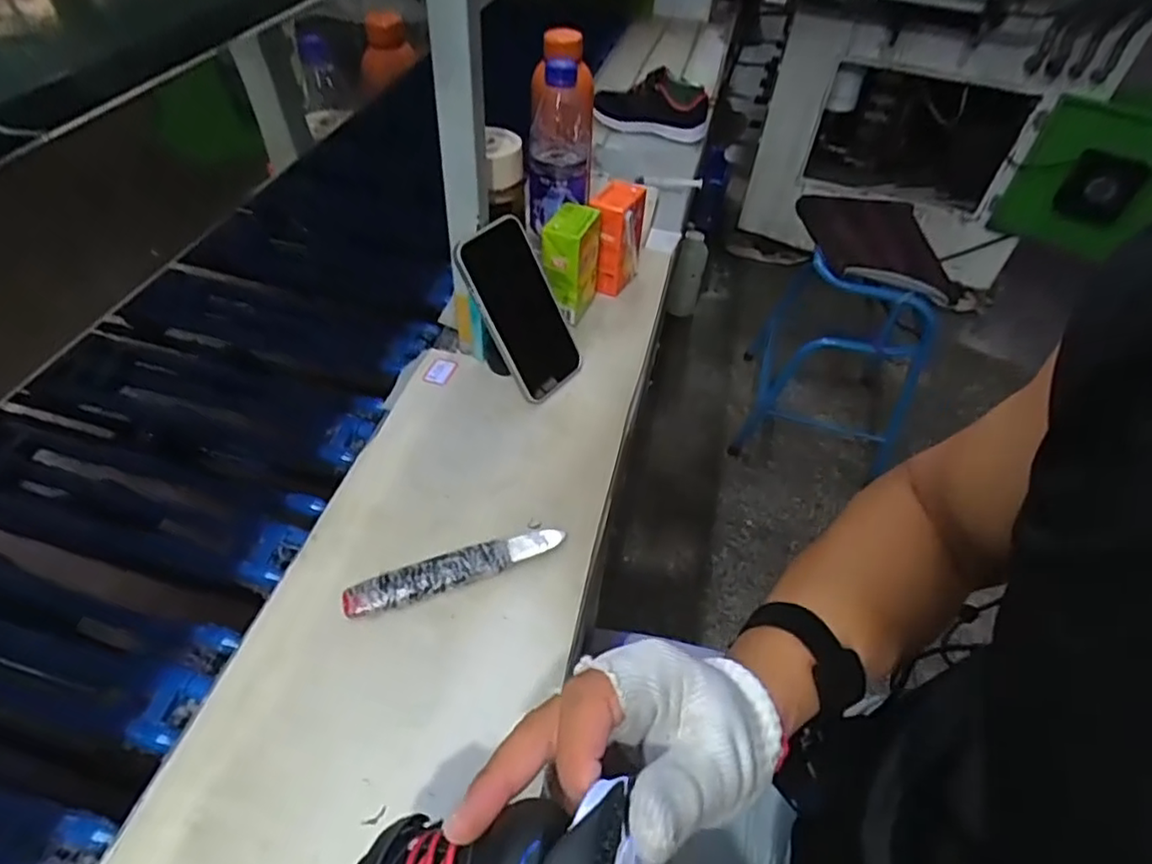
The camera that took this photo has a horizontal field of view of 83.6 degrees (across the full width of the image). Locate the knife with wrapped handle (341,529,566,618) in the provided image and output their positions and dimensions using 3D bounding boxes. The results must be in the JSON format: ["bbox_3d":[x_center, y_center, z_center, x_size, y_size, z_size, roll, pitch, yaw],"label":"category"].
[{"bbox_3d":[-0.089,0.104,0.486,0.165,0.013,0.026,-15,49,-16],"label":"knife with wrapped handle"}]

